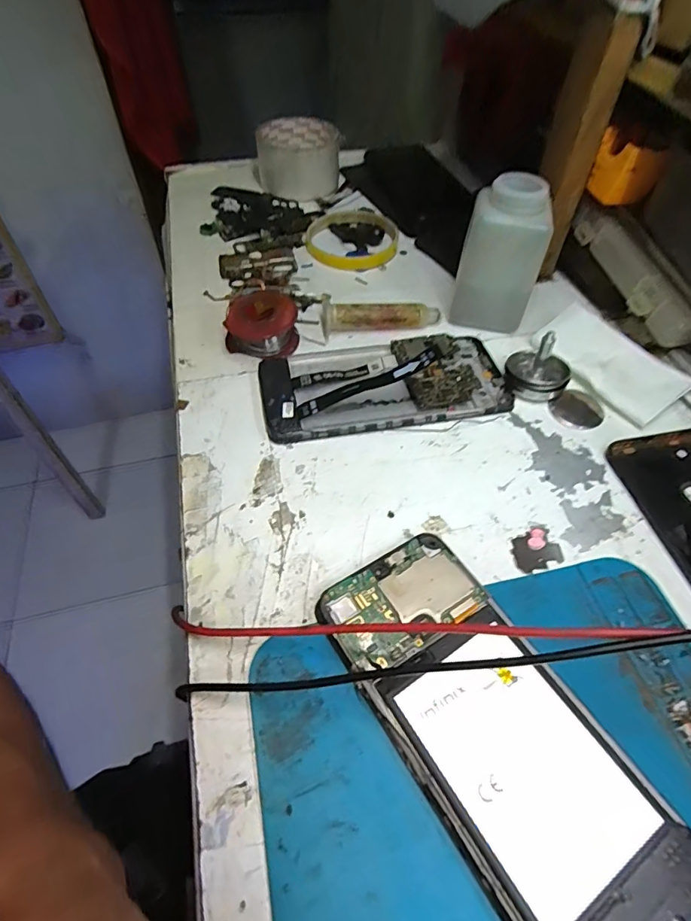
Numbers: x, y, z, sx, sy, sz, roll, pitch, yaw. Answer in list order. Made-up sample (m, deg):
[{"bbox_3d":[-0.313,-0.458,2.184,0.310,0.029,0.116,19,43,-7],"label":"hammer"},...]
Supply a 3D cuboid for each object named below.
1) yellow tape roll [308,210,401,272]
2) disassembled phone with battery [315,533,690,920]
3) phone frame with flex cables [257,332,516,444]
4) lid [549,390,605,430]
[{"bbox_3d":[0.006,-0.198,0.429,0.081,0.013,0.081,0,52,0],"label":"yellow tape roll"},{"bbox_3d":[0.057,0.105,0.193,0.071,0.009,0.158,-27,57,-20],"label":"disassembled phone with battery"},{"bbox_3d":[0.025,-0.059,0.304,0.157,0.031,0.077,-8,54,-9],"label":"phone frame with flex cables"},{"bbox_3d":[0.148,-0.032,0.308,0.030,0.005,0.029,0,52,0],"label":"lid"}]

